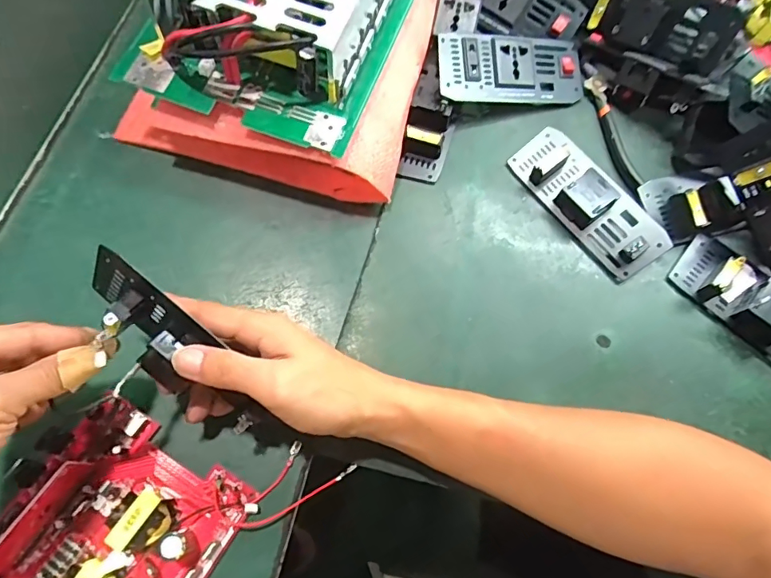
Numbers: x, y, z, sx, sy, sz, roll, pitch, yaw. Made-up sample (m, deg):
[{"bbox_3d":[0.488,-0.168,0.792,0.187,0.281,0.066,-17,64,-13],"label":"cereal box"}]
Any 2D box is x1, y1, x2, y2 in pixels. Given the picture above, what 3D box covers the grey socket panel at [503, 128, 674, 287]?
[{"bbox_3d":[0.169,-0.077,0.400,0.055,0.025,0.141,-34,76,-15],"label":"grey socket panel"}]

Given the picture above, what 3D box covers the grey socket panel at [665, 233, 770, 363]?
[{"bbox_3d":[0.298,0.014,0.372,0.060,0.028,0.141,-42,78,-17],"label":"grey socket panel"}]

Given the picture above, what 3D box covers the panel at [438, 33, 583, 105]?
[{"bbox_3d":[0.111,-0.191,0.425,0.135,0.013,0.056,-5,93,-17],"label":"panel"}]

